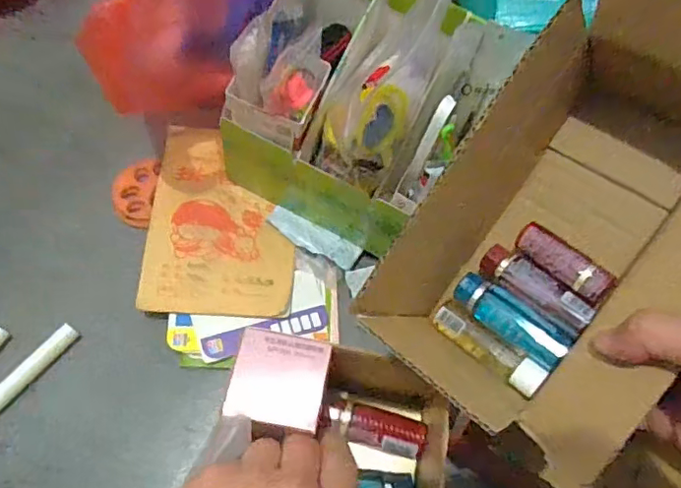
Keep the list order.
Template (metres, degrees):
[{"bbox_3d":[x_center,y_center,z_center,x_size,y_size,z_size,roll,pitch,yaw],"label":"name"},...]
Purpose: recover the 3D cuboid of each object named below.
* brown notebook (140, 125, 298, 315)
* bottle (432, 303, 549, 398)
[{"bbox_3d":[-0.106,-0.027,0.516,0.128,0.008,0.186,2,65,-2],"label":"brown notebook"},{"bbox_3d":[0.091,0.065,0.349,0.073,0.019,0.017,37,68,26],"label":"bottle"}]

